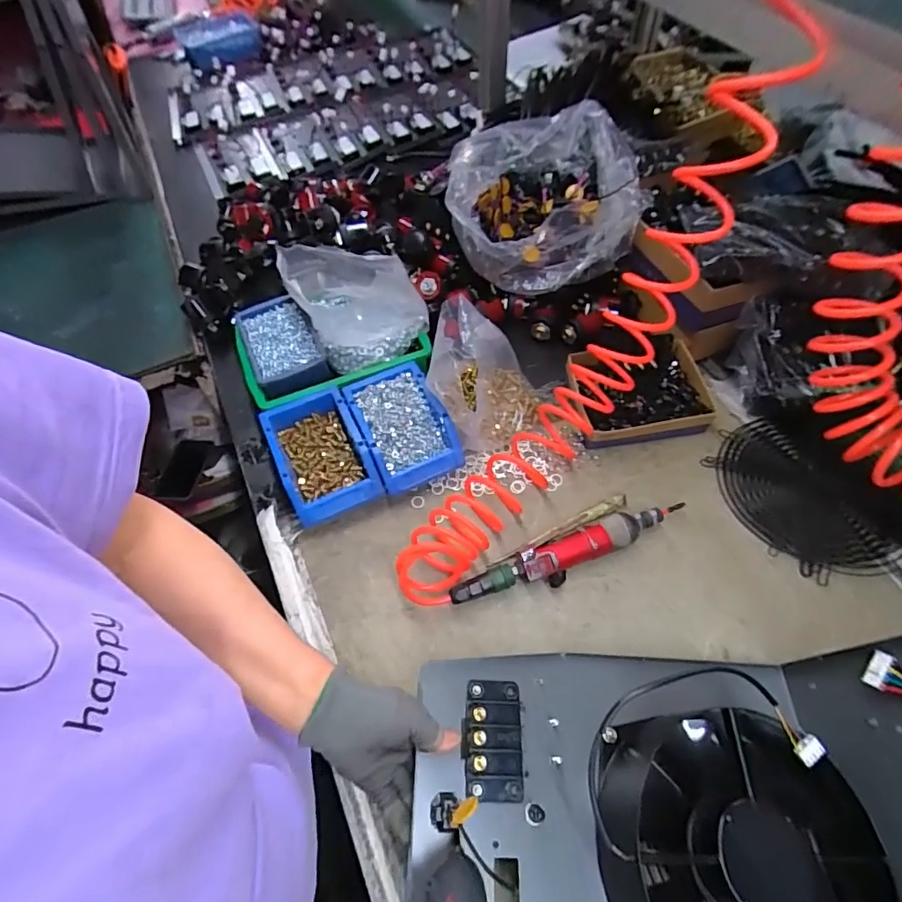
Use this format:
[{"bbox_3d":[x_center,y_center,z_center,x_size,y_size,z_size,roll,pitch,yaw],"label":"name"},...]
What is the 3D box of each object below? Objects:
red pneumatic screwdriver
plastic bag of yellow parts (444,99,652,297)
[{"bbox_3d":[0.140,0.117,0.598,0.289,0.035,0.048,-24,60,-11],"label":"red pneumatic screwdriver"},{"bbox_3d":[0.128,-0.338,0.723,0.268,0.182,0.197,-27,61,-14],"label":"plastic bag of yellow parts"}]

